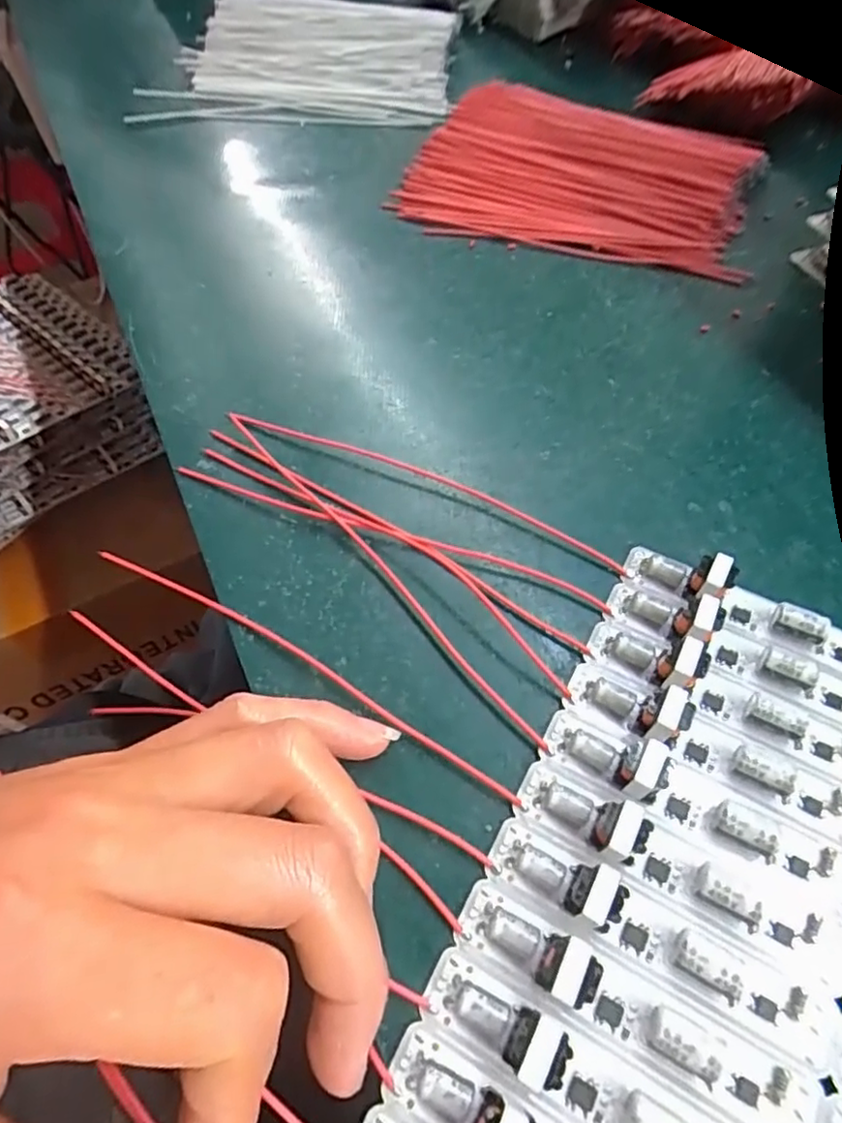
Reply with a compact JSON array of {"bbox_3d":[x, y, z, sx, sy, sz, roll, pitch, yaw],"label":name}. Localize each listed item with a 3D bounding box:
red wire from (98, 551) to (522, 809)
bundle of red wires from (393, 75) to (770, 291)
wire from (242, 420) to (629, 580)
[{"bbox_3d":[-0.037,0.026,0.173,0.142,0.004,0.006,27,61,17],"label":"red wire"},{"bbox_3d":[0.076,-0.191,0.306,0.154,0.016,0.121,21,59,14],"label":"bundle of red wires"},{"bbox_3d":[-0.001,-0.026,0.207,0.138,0.006,0.009,22,61,15],"label":"wire"}]

